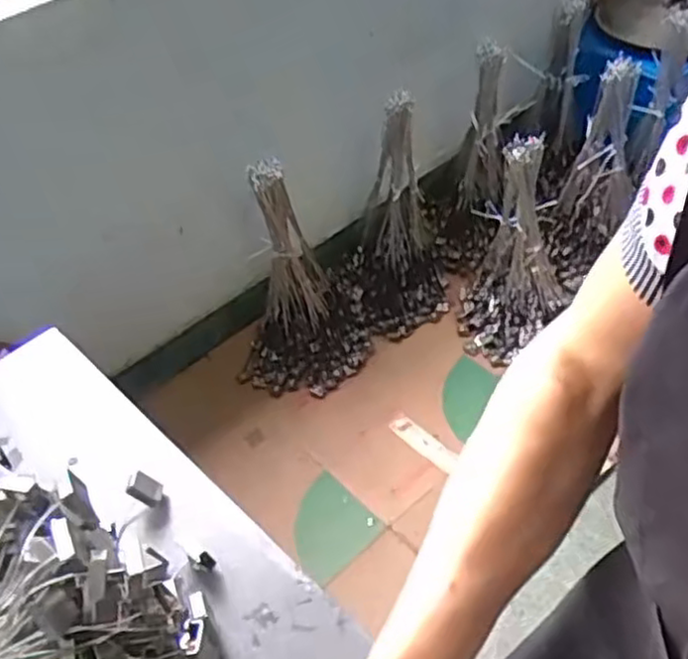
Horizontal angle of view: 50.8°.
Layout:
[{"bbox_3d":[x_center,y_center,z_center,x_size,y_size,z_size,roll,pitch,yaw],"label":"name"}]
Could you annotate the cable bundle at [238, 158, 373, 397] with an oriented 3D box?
[{"bbox_3d":[-0.129,-0.143,1.678,0.321,0.580,0.300,-12,46,-4],"label":"cable bundle"}]

